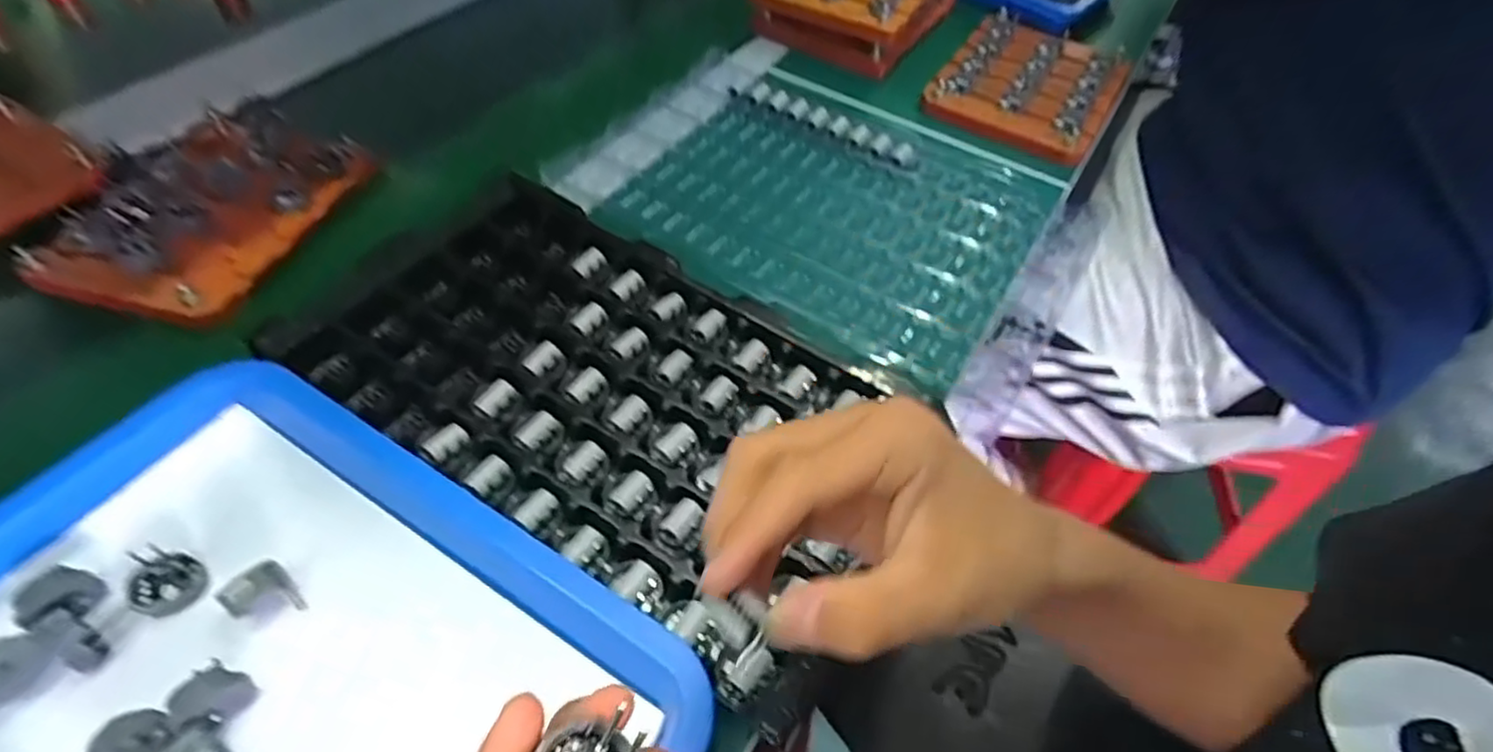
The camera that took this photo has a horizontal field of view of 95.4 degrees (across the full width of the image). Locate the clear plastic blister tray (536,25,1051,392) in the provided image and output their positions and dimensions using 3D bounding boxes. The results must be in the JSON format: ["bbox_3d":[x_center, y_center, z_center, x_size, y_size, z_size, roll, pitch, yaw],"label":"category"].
[{"bbox_3d":[0.051,-0.152,0.527,0.330,0.031,0.277,27,56,19],"label":"clear plastic blister tray"}]

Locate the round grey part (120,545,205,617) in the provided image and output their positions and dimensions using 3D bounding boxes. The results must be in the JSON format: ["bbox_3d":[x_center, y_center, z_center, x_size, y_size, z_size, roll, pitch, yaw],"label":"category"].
[{"bbox_3d":[-0.274,0.094,0.315,0.031,0.019,0.028,22,54,14],"label":"round grey part"}]

